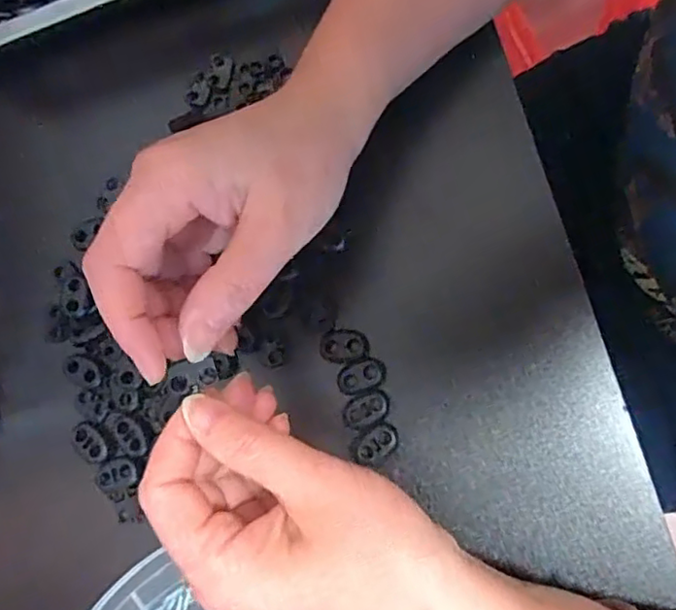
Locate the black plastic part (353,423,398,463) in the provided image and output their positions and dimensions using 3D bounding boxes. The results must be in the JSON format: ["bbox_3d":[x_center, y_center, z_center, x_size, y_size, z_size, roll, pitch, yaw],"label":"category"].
[{"bbox_3d":[0.017,0.063,0.278,0.021,0.007,0.013,-32,78,2],"label":"black plastic part"}]

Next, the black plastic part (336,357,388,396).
[{"bbox_3d":[0.011,0.033,0.282,0.023,0.004,0.015,-21,79,4],"label":"black plastic part"}]

